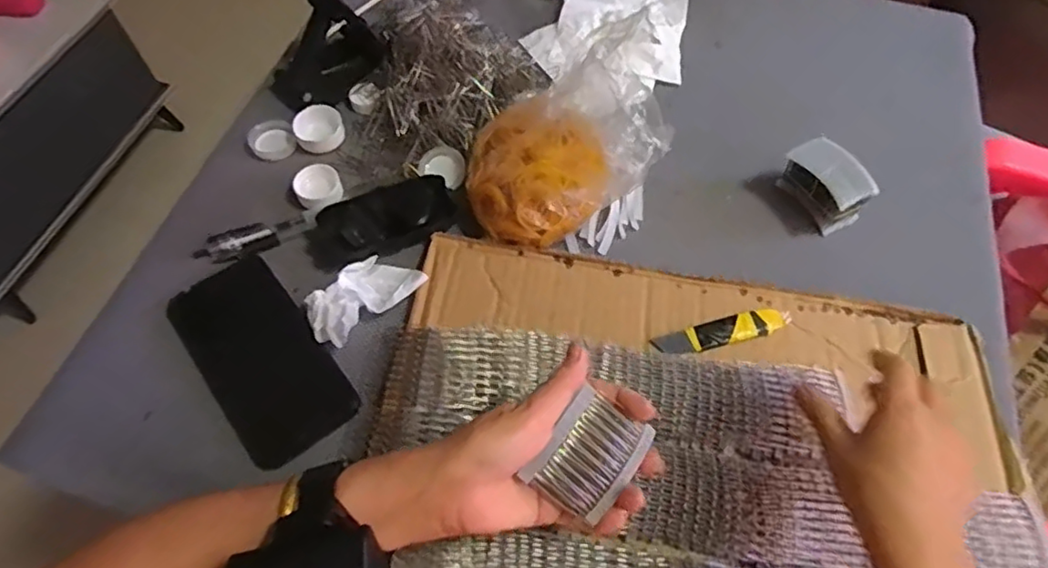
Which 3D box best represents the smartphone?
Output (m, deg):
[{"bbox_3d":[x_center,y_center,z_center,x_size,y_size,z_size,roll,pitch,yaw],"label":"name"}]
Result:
[{"bbox_3d":[-0.199,0.056,0.467,0.082,0.014,0.165,-34,68,-18],"label":"smartphone"}]

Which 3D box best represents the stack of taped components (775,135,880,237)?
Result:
[{"bbox_3d":[0.259,-0.084,0.532,0.044,0.055,0.071,-28,66,-16],"label":"stack of taped components"}]

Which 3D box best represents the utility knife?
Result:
[{"bbox_3d":[0.153,0.036,0.473,0.106,0.005,0.023,-11,62,-7],"label":"utility knife"}]

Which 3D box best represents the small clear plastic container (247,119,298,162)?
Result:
[{"bbox_3d":[-0.233,-0.133,0.567,0.039,0.015,0.046,-22,64,-13],"label":"small clear plastic container"}]

